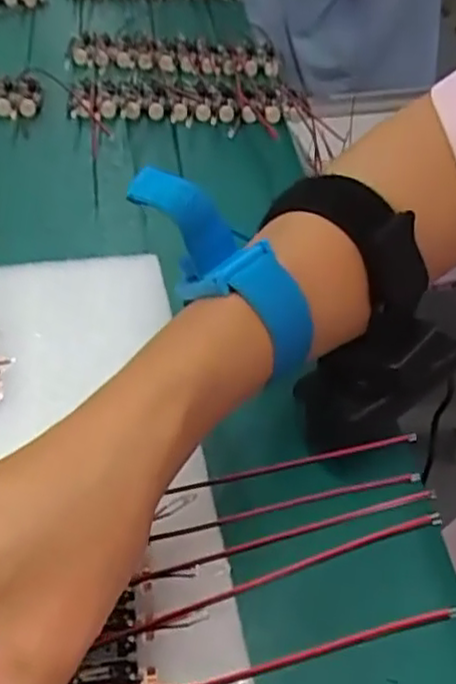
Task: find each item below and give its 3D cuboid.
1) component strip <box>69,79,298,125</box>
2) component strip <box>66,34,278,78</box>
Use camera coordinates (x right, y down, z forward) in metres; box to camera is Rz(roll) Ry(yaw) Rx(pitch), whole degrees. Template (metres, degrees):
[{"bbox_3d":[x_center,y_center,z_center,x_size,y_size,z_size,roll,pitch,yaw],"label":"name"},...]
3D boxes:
[{"bbox_3d":[-0.031,-0.164,0.484,0.151,0.012,0.059,-4,45,-7],"label":"component strip"},{"bbox_3d":[-0.042,-0.217,0.537,0.155,0.011,0.067,4,44,0],"label":"component strip"}]

